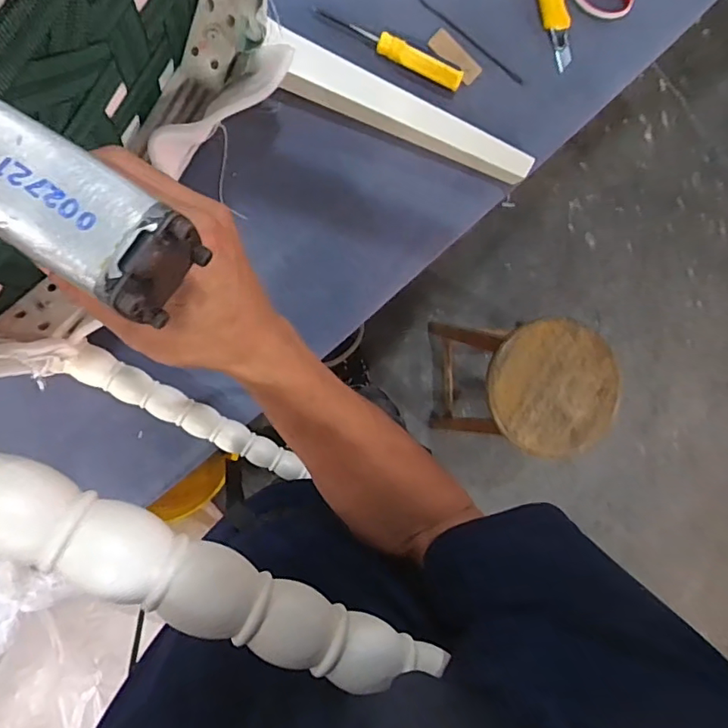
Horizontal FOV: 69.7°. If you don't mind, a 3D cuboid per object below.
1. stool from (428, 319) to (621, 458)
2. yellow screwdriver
[{"bbox_3d":[0.330,0.045,1.180,0.270,0.431,0.261,0,92,-8],"label":"stool"},{"bbox_3d":[0.036,-0.397,0.653,0.192,0.026,0.027,26,88,-8],"label":"yellow screwdriver"}]

